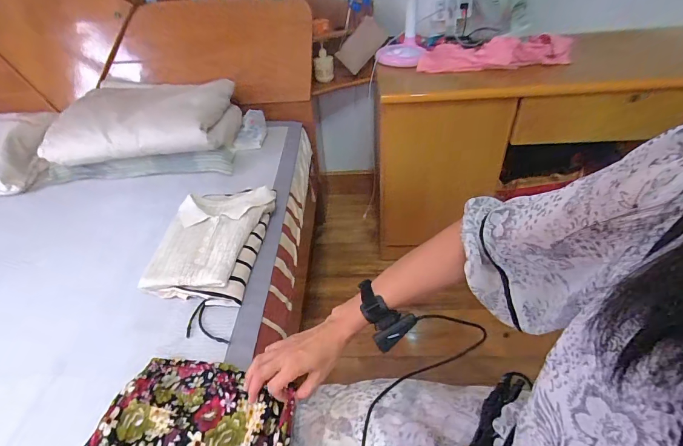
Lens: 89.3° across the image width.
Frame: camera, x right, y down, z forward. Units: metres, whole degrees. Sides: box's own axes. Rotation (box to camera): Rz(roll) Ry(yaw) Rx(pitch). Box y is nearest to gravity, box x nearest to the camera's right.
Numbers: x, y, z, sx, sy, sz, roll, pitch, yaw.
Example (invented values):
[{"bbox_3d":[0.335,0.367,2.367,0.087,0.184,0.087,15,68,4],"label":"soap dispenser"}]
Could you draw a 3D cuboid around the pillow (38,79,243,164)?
[{"bbox_3d":[-0.616,-0.319,1.058,0.536,0.158,0.249,-1,41,3],"label":"pillow"}]

